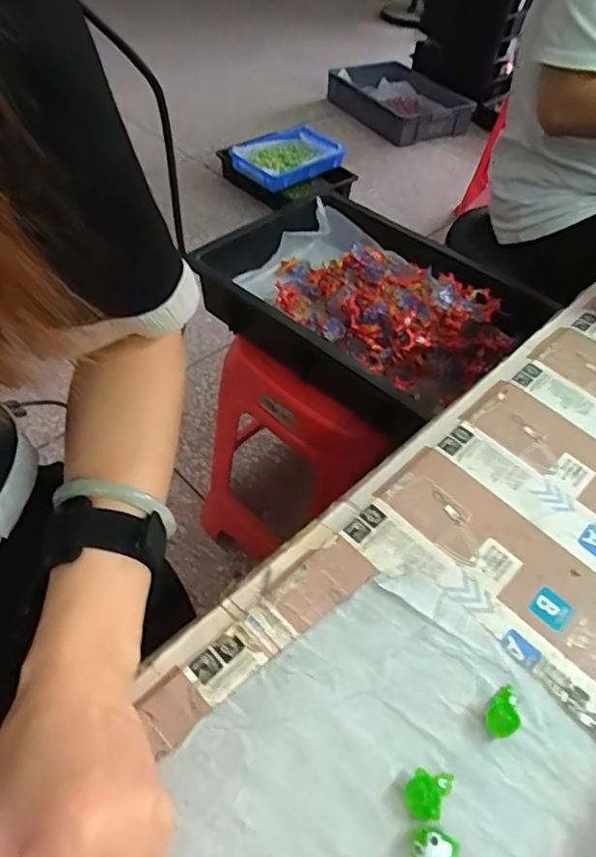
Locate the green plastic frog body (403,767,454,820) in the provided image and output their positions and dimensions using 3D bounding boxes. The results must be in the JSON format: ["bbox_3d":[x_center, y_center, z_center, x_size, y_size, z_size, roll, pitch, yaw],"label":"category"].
[{"bbox_3d":[0.058,0.161,0.247,0.017,0.009,0.022,32,55,20],"label":"green plastic frog body"}]

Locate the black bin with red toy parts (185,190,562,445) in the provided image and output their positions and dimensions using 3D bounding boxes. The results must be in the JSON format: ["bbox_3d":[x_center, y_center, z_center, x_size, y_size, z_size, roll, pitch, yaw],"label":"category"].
[{"bbox_3d":[0.092,-0.191,0.820,0.323,0.086,0.438,-36,62,-29],"label":"black bin with red toy parts"}]

